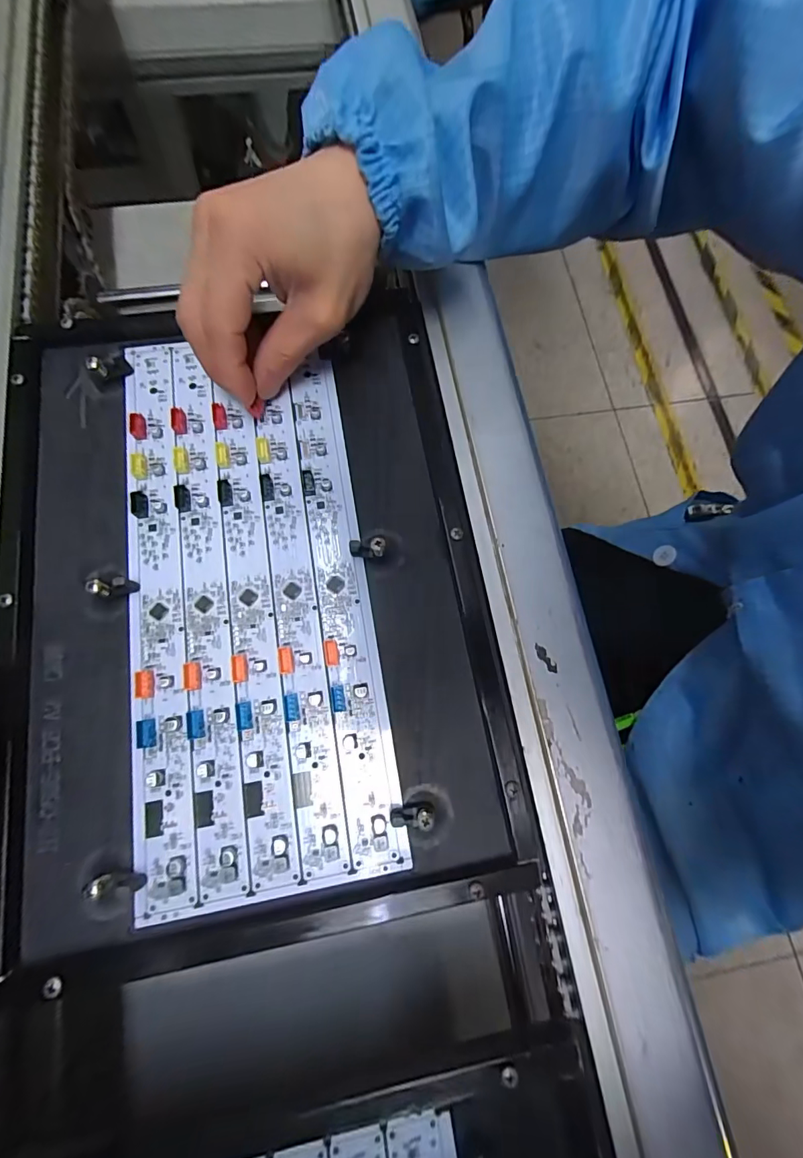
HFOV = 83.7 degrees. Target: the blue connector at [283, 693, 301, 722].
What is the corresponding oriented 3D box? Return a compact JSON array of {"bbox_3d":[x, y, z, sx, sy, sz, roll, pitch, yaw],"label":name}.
[{"bbox_3d":[-0.053,0.062,0.217,0.007,0.004,0.013,-9,75,-6],"label":"blue connector"}]

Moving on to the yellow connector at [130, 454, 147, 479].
[{"bbox_3d":[-0.143,-0.062,0.245,0.007,0.005,0.015,-7,75,-6],"label":"yellow connector"}]

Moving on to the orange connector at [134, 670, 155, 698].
[{"bbox_3d":[-0.122,0.050,0.215,0.007,0.007,0.013,-5,75,-5],"label":"orange connector"}]

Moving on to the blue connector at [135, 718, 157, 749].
[{"bbox_3d":[-0.119,0.072,0.209,0.006,0.006,0.013,-10,75,-7],"label":"blue connector"}]

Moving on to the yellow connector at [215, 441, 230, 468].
[{"bbox_3d":[-0.100,-0.069,0.250,0.007,0.005,0.015,-7,75,-3],"label":"yellow connector"}]

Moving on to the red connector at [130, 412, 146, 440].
[{"bbox_3d":[-0.148,-0.085,0.251,0.006,0.007,0.015,-14,76,-5],"label":"red connector"}]

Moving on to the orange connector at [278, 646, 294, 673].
[{"bbox_3d":[-0.057,0.040,0.222,0.006,0.005,0.014,-10,75,-7],"label":"orange connector"}]

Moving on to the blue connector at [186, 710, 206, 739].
[{"bbox_3d":[-0.098,0.069,0.212,0.008,0.004,0.013,-8,75,-6],"label":"blue connector"}]

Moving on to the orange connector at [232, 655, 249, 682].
[{"bbox_3d":[-0.079,0.044,0.220,0.007,0.004,0.013,-8,75,-6],"label":"orange connector"}]

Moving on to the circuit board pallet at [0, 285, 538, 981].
[{"bbox_3d":[-0.080,-0.004,0.235,0.235,0.016,0.309,-8,75,-4],"label":"circuit board pallet"}]

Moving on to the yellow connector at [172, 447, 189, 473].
[{"bbox_3d":[-0.121,-0.065,0.247,0.007,0.006,0.014,-8,75,-6],"label":"yellow connector"}]

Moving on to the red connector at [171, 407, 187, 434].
[{"bbox_3d":[-0.127,-0.089,0.254,0.007,0.006,0.014,-11,75,-4],"label":"red connector"}]

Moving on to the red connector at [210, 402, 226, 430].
[{"bbox_3d":[-0.104,-0.093,0.255,0.007,0.005,0.015,-9,90,-4],"label":"red connector"}]

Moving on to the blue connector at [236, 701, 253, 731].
[{"bbox_3d":[-0.075,0.065,0.214,0.007,0.004,0.013,-10,75,-7],"label":"blue connector"}]

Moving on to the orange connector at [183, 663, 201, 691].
[{"bbox_3d":[-0.101,0.047,0.217,0.006,0.006,0.013,-6,75,-6],"label":"orange connector"}]

